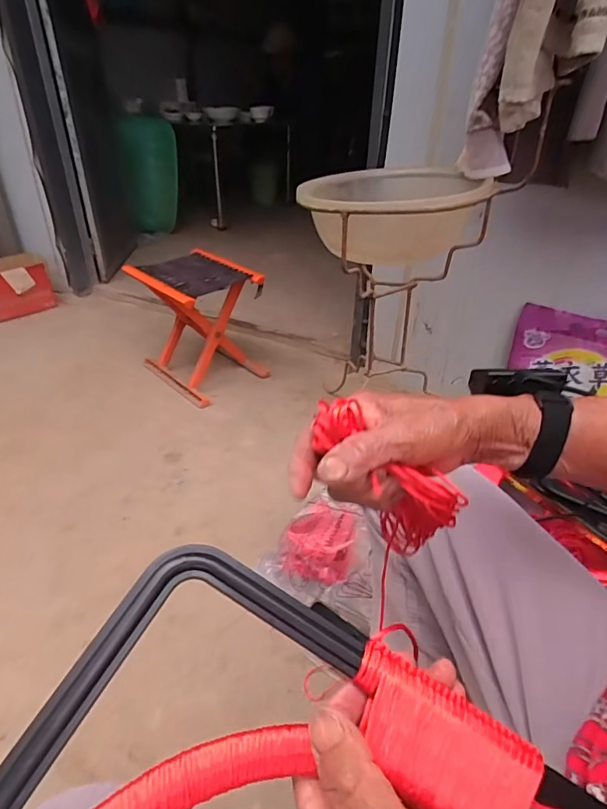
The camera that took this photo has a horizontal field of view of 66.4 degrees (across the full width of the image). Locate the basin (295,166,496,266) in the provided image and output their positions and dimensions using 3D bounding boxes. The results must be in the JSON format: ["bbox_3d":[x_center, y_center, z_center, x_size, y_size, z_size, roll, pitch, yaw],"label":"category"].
[{"bbox_3d":[0.158,-0.349,0.858,0.324,0.121,0.341,3,34,1],"label":"basin"}]

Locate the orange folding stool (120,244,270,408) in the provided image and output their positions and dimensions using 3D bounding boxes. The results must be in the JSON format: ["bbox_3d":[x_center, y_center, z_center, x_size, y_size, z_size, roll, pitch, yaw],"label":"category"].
[{"bbox_3d":[-0.297,-0.232,1.339,0.254,0.317,0.311,-28,43,-36],"label":"orange folding stool"}]

